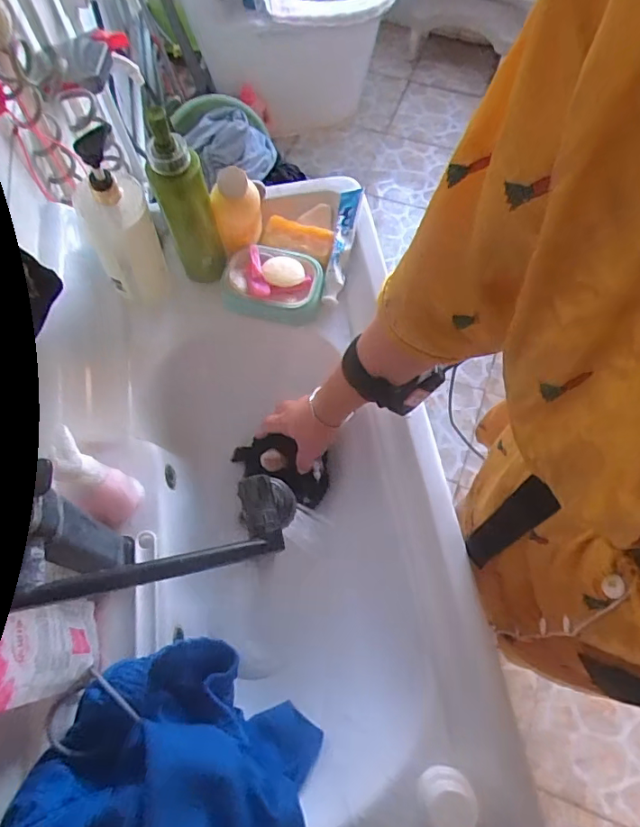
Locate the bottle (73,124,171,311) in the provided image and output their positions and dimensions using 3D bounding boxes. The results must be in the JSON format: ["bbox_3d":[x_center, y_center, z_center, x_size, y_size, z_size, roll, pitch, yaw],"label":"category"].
[{"bbox_3d":[-0.241,-0.225,0.617,0.083,0.220,0.066,-29,73,-12],"label":"bottle"}]

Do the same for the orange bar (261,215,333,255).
[{"bbox_3d":[-0.031,-0.257,0.733,0.097,0.009,0.051,9,69,2],"label":"orange bar"}]

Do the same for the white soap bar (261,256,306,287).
[{"bbox_3d":[-0.051,-0.197,0.703,0.056,0.017,0.050,-4,69,-3],"label":"white soap bar"}]

